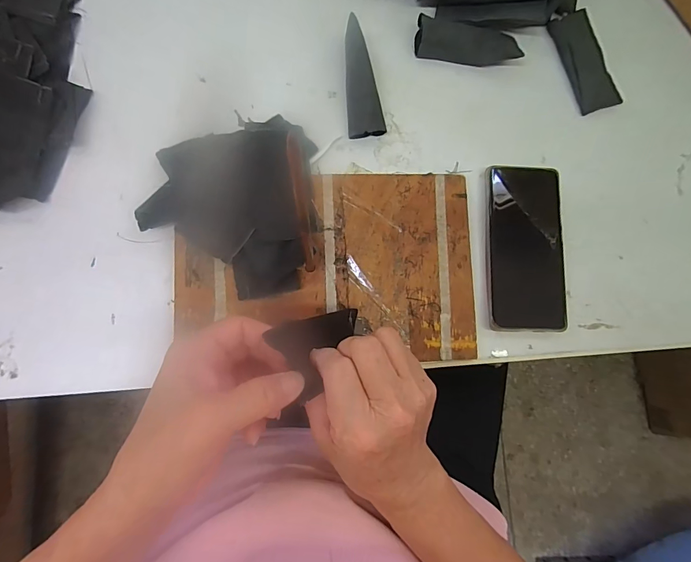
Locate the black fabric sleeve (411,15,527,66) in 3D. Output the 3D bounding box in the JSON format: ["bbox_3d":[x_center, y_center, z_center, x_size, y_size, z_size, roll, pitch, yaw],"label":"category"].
[{"bbox_3d":[0.122,-0.234,0.383,0.103,0.031,0.030,14,83,-3],"label":"black fabric sleeve"}]

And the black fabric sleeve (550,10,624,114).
[{"bbox_3d":[0.248,-0.228,0.396,0.040,0.012,0.103,-22,86,-6],"label":"black fabric sleeve"}]

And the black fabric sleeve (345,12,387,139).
[{"bbox_3d":[0.019,-0.190,0.366,0.036,0.035,0.102,-2,84,-5],"label":"black fabric sleeve"}]

